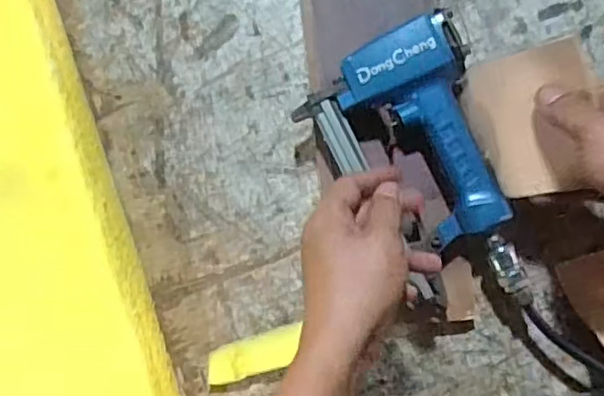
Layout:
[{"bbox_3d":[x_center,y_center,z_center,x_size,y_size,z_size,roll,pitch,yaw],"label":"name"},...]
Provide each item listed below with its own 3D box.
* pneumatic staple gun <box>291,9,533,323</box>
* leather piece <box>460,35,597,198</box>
[{"bbox_3d":[0.089,-0.014,0.507,0.127,0.065,0.220,-18,88,5],"label":"pneumatic staple gun"},{"bbox_3d":[0.161,-0.052,0.455,0.008,0.102,0.099,-17,95,-34],"label":"leather piece"}]

